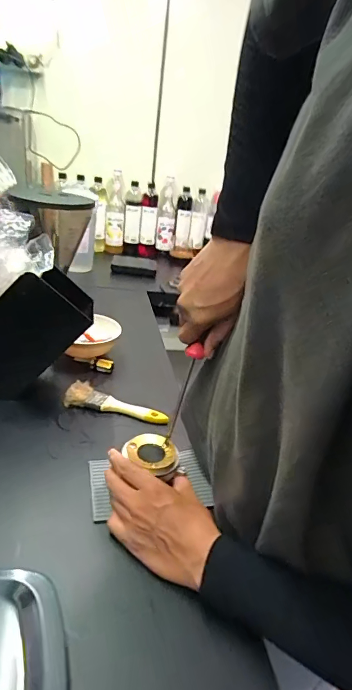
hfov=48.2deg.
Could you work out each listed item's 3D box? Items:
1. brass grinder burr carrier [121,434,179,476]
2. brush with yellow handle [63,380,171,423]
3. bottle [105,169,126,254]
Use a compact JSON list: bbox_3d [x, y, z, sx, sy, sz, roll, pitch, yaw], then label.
[{"bbox_3d":[-0.031,0.142,0.507,0.069,0.020,0.056,21,29,28],"label":"brass grinder burr carrier"},{"bbox_3d":[-0.096,0.094,0.651,0.171,0.020,0.056,12,26,10],"label":"brush with yellow handle"},{"bbox_3d":[-0.251,-0.549,1.613,0.078,0.277,0.074,3,26,-11],"label":"bottle"}]

